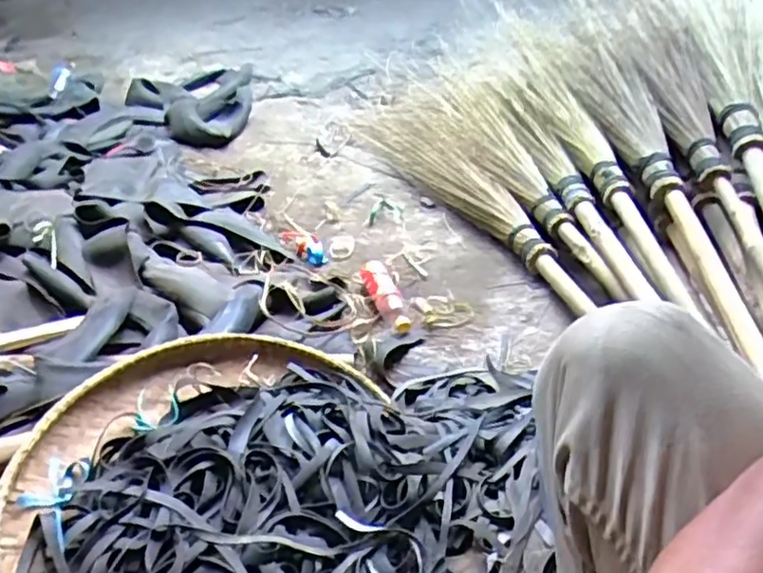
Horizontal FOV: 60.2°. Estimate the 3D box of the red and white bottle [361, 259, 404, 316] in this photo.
[{"bbox_3d":[0.000,0.001,1.361,0.062,0.033,0.148,-13,42,-14],"label":"red and white bottle"}]

